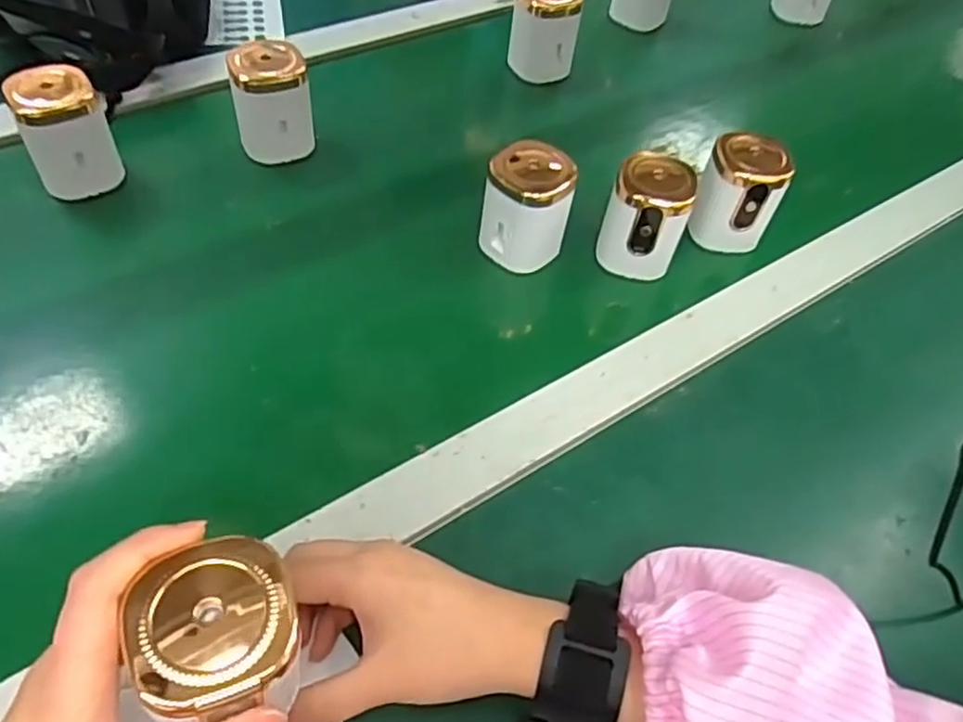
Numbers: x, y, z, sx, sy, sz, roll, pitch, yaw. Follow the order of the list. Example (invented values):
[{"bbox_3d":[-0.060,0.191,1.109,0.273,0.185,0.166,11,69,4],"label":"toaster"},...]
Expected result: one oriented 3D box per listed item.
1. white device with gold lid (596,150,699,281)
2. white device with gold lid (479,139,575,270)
[{"bbox_3d":[0.115,-0.098,0.512,0.055,0.082,0.049,16,53,6],"label":"white device with gold lid"},{"bbox_3d":[0.031,-0.104,0.513,0.046,0.088,0.050,40,59,22],"label":"white device with gold lid"}]

